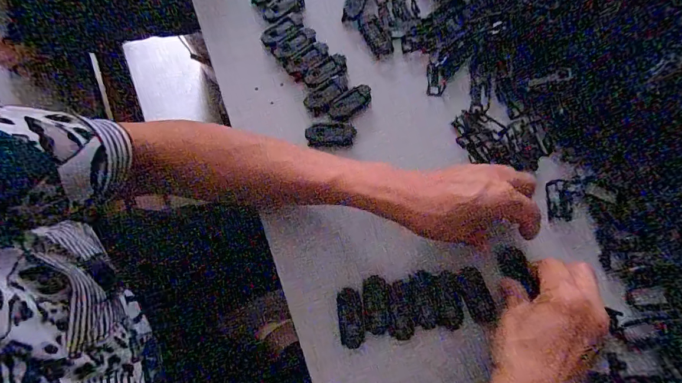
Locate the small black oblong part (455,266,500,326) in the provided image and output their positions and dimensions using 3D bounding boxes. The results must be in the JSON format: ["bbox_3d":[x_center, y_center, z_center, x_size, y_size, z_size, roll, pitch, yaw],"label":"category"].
[{"bbox_3d":[0.121,0.093,0.313,0.022,0.005,0.051,-22,78,-4],"label":"small black oblong part"}]

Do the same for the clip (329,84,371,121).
[{"bbox_3d":[0.011,-0.091,0.366,0.050,0.006,0.025,-34,79,-7],"label":"clip"}]

